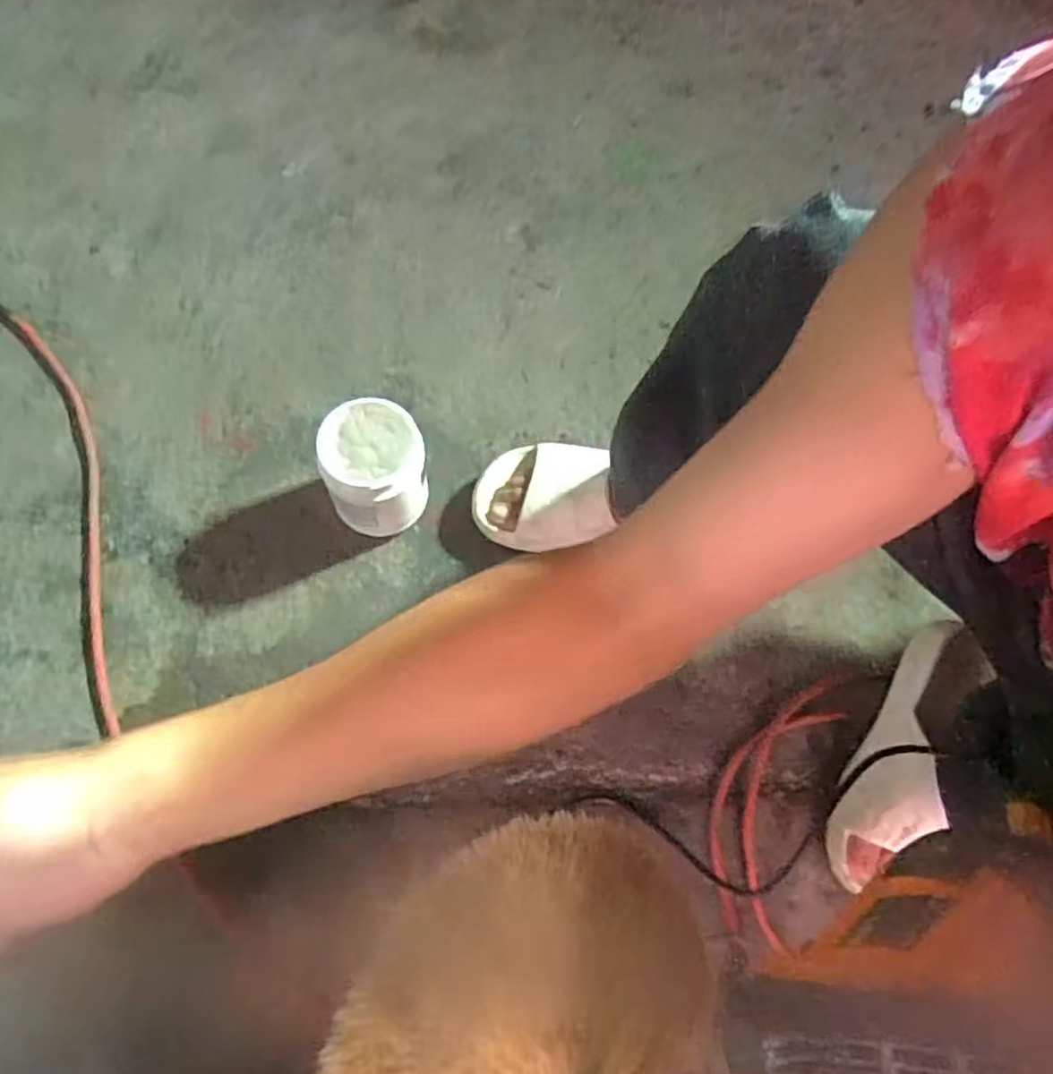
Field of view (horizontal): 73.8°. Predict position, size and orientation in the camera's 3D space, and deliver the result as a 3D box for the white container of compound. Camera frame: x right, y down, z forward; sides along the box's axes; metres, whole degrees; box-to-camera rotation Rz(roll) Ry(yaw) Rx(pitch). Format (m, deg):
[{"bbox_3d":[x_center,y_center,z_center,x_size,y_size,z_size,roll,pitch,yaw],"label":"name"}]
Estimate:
[{"bbox_3d":[-0.149,-0.063,0.708,0.086,0.131,0.097,8,69,0],"label":"white container of compound"}]

